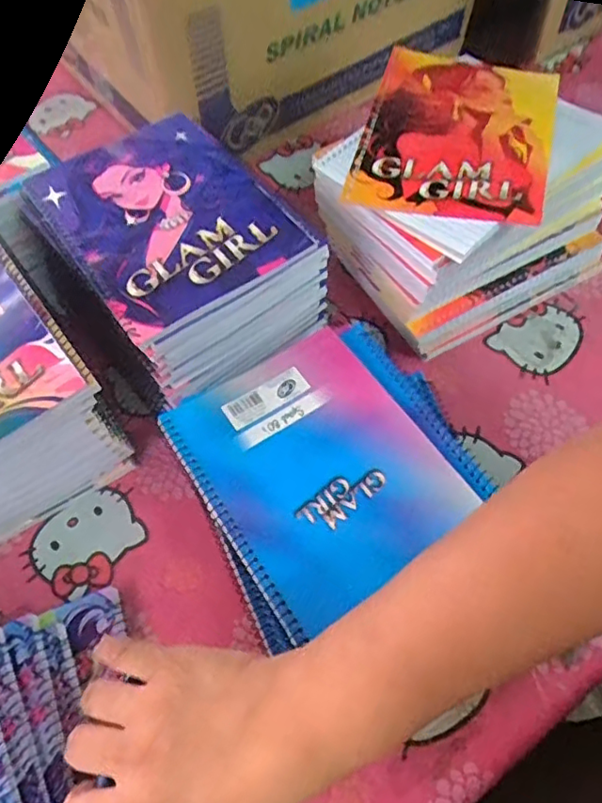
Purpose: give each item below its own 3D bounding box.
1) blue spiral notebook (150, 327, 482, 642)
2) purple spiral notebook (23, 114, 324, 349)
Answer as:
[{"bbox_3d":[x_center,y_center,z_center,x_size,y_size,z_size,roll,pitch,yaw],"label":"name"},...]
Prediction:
[{"bbox_3d":[0.004,0.039,0.419,0.147,0.017,0.192,-31,62,-15],"label":"blue spiral notebook"},{"bbox_3d":[-0.104,-0.142,0.457,0.149,0.011,0.192,-34,63,-16],"label":"purple spiral notebook"}]

